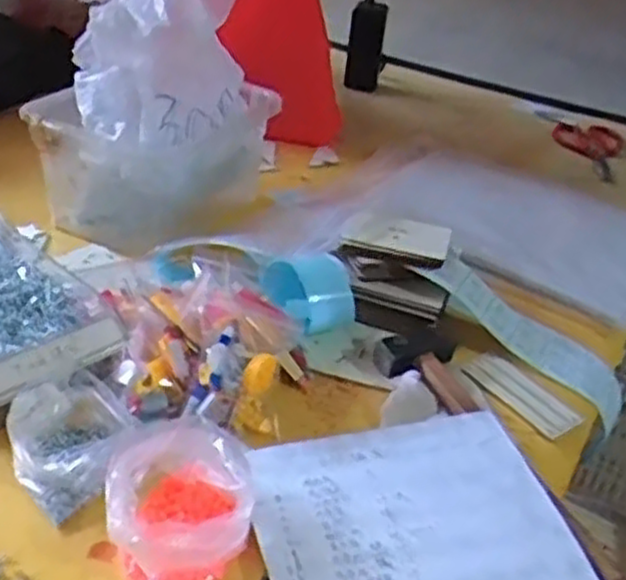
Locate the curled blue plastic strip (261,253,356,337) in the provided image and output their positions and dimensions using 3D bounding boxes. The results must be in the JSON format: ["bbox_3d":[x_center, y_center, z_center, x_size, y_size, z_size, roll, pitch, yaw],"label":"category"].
[{"bbox_3d":[-0.003,-0.003,0.697,0.063,0.053,0.071,-19,41,-33],"label":"curled blue plastic strip"}]

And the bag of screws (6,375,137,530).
[{"bbox_3d":[-0.165,0.100,0.542,0.074,0.043,0.089,-24,45,-38],"label":"bag of screws"}]

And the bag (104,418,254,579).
[{"bbox_3d":[-0.081,0.134,0.494,0.087,0.057,0.101,5,34,-3],"label":"bag"}]

